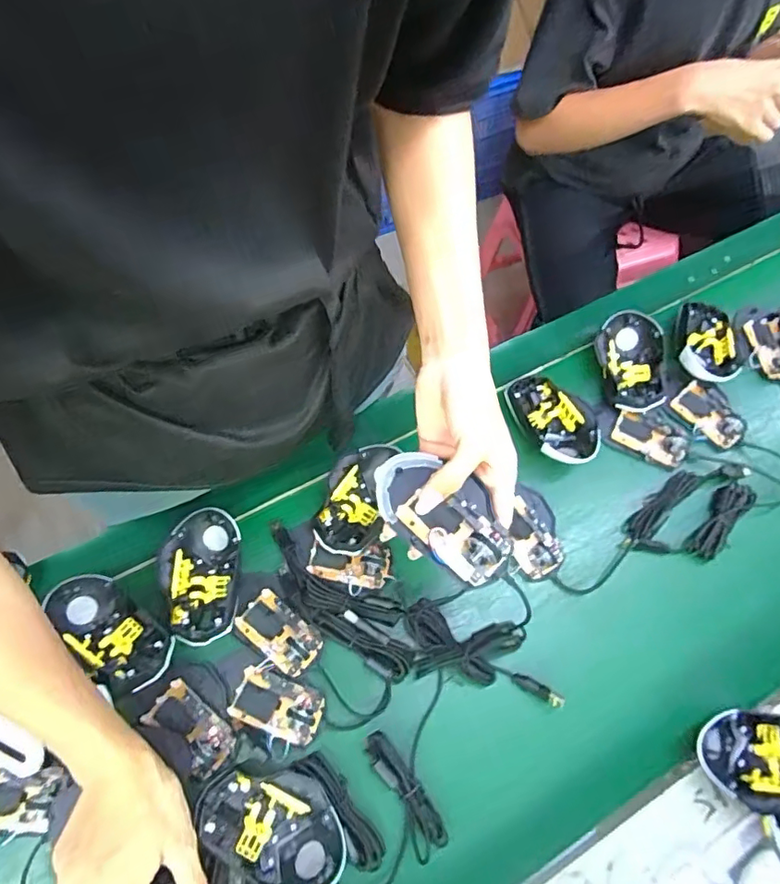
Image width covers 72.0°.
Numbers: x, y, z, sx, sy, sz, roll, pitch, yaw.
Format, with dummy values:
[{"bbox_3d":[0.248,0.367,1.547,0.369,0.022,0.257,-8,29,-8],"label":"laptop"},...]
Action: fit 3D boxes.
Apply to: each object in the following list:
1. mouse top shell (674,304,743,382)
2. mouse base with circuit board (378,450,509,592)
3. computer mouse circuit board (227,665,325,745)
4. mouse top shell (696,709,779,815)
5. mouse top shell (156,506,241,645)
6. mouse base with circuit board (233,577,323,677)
[{"bbox_3d":[0.377,-0.114,0.644,0.060,0.030,0.105,14,64,-5],"label":"mouse top shell"},{"bbox_3d":[0.041,0.050,0.394,0.065,0.030,0.113,-37,63,-23],"label":"mouse base with circuit board"},{"bbox_3d":[-0.101,0.237,0.484,0.077,0.021,0.044,15,55,14],"label":"computer mouse circuit board"},{"bbox_3d":[0.323,0.275,0.464,0.114,0.036,0.072,-4,52,0],"label":"mouse top shell"},{"bbox_3d":[-0.181,0.127,0.516,0.071,0.039,0.124,-6,60,7],"label":"mouse top shell"},{"bbox_3d":[-0.110,0.176,0.510,0.052,0.021,0.091,-38,60,-24],"label":"mouse base with circuit board"}]

